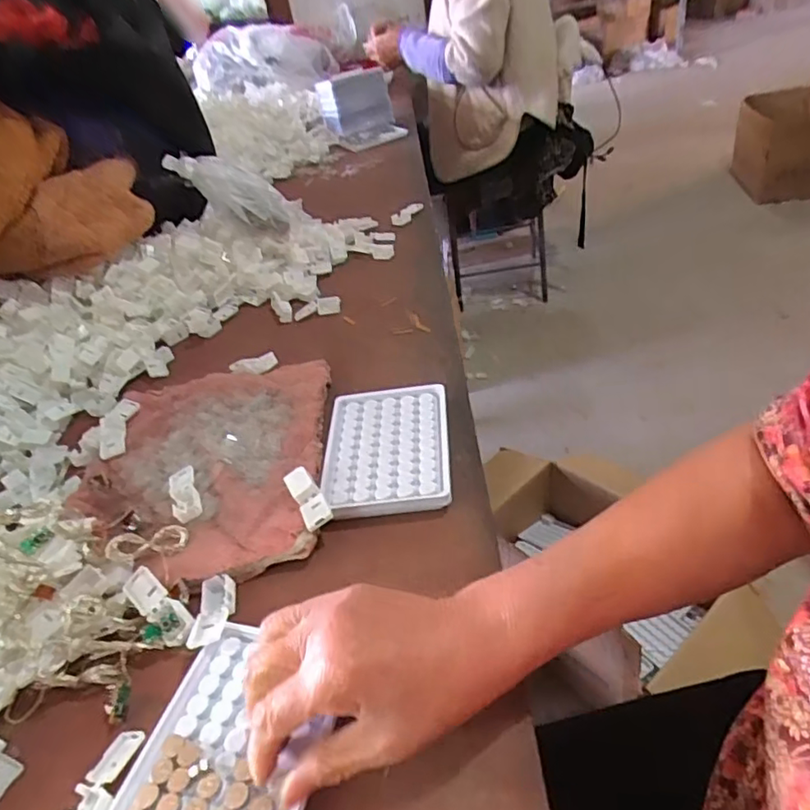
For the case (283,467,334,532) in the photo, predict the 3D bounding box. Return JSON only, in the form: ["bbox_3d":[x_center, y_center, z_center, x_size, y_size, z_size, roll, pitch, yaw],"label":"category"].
[{"bbox_3d":[-0.068,0.068,0.422,0.019,0.017,0.054,-25,40,-16],"label":"case"}]

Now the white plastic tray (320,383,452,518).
[{"bbox_3d":[-0.015,0.032,0.466,0.095,0.015,0.130,-7,39,6],"label":"white plastic tray"}]

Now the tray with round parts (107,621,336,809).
[{"bbox_3d":[-0.094,0.178,0.306,0.102,0.016,0.126,7,39,16],"label":"tray with round parts"}]

